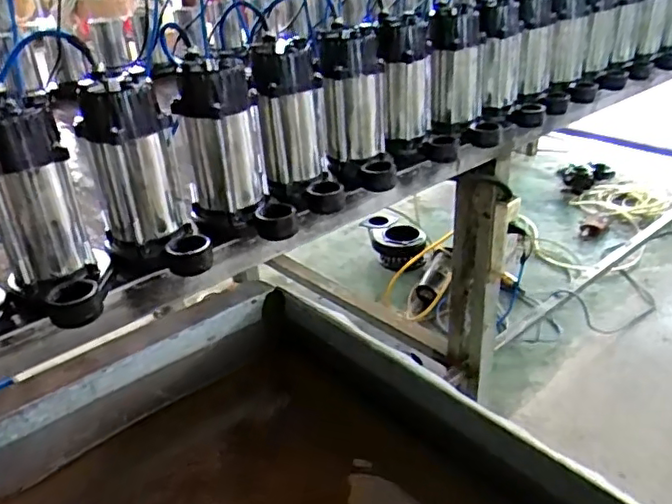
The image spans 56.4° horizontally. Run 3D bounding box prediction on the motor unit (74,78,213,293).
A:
[{"bbox_3d":[-0.237,-0.089,0.775,0.124,0.229,0.117,-10,30,-11],"label":"motor unit"}]

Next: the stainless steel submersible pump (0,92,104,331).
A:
[{"bbox_3d":[-0.331,-0.045,0.693,0.099,0.221,0.145,-17,32,-24],"label":"stainless steel submersible pump"}]

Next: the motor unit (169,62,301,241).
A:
[{"bbox_3d":[-0.139,-0.133,0.845,0.120,0.225,0.132,-15,31,-19],"label":"motor unit"}]

